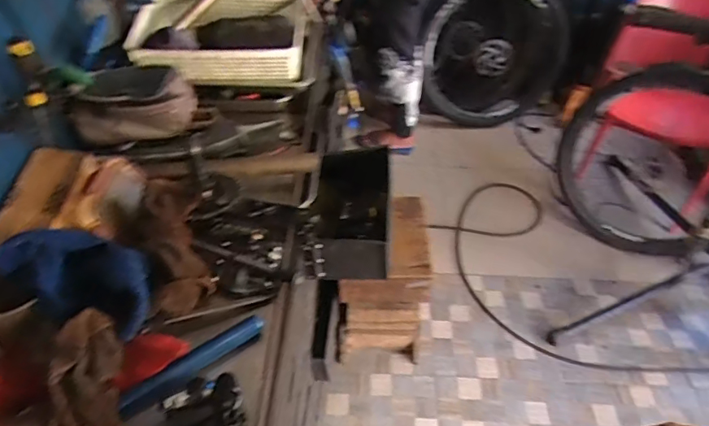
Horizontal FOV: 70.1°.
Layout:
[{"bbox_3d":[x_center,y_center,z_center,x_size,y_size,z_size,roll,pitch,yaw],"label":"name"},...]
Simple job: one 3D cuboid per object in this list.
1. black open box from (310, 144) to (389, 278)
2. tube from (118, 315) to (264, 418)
[{"bbox_3d":[-0.005,-0.015,1.140,0.158,0.128,0.362,4,46,2],"label":"black open box"},{"bbox_3d":[-0.208,0.190,0.656,0.197,0.028,0.031,-29,54,-27],"label":"tube"}]

